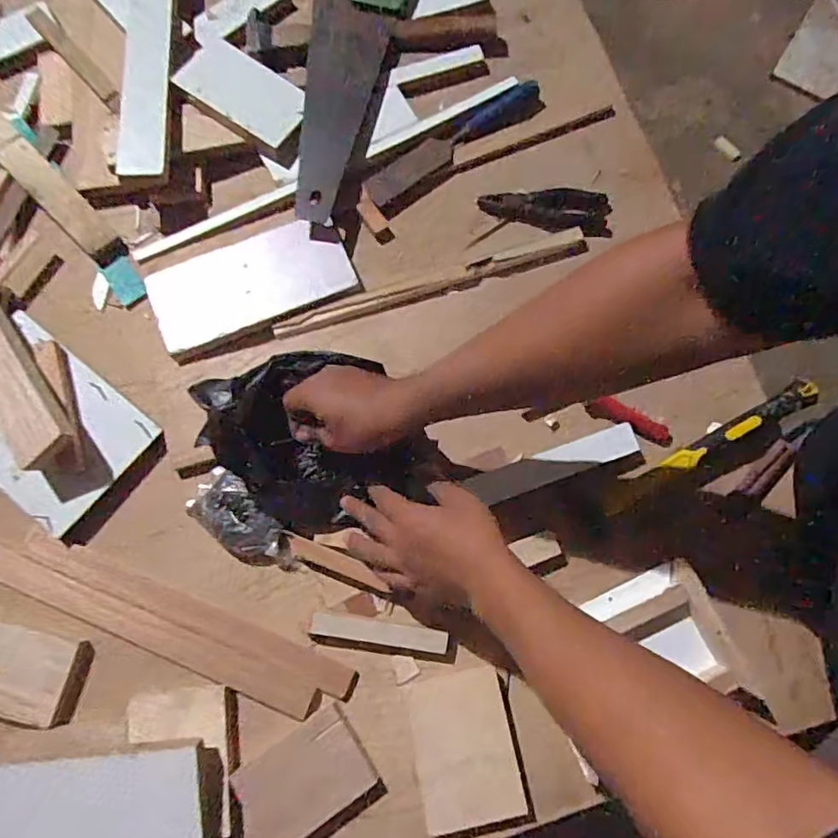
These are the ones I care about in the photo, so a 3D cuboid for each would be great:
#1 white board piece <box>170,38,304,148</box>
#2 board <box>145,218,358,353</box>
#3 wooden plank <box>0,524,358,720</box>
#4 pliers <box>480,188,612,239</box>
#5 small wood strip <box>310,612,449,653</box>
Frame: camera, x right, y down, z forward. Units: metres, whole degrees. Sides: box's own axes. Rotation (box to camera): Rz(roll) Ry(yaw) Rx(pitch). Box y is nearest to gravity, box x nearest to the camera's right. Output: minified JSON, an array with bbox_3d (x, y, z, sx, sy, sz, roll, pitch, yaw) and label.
[{"bbox_3d":[-0.210,-0.383,0.658,0.164,0.025,0.069,29,79,5],"label":"white board piece"},{"bbox_3d":[-0.190,-0.157,0.632,0.215,0.019,0.104,-22,80,-6],"label":"board"},{"bbox_3d":[-0.253,0.200,0.562,0.385,0.011,0.060,23,79,3],"label":"wooden plank"},{"bbox_3d":[0.150,-0.250,0.669,0.153,0.025,0.044,10,78,1],"label":"pliers"},{"bbox_3d":[-0.039,0.211,0.562,0.133,0.014,0.021,9,78,1],"label":"small wood strip"}]

